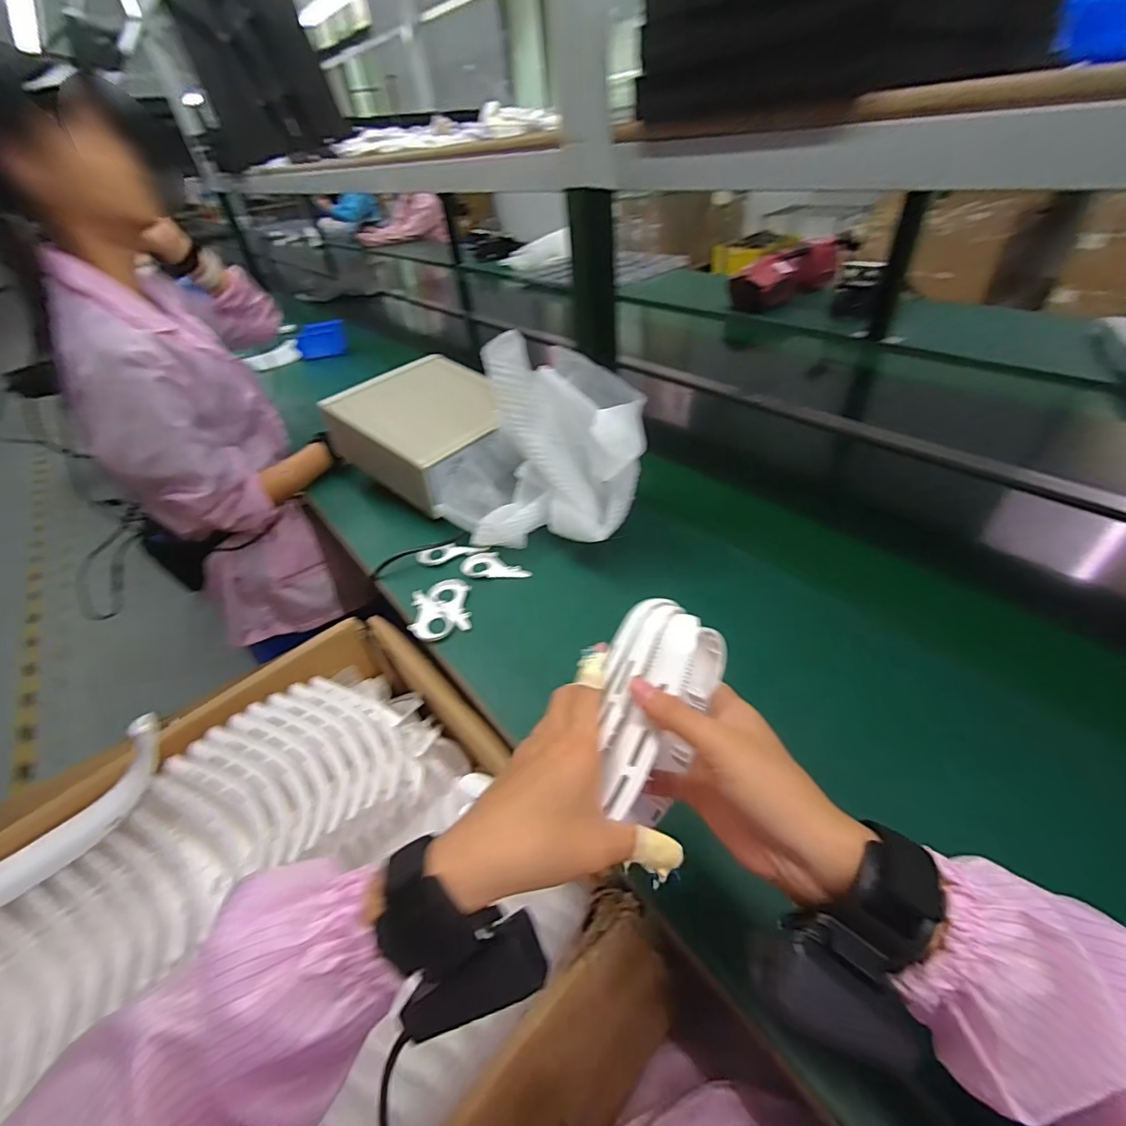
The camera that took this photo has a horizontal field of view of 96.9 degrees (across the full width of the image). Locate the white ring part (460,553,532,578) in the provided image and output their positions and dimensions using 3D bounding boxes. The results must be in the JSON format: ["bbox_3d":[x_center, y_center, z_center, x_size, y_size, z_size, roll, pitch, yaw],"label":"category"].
[{"bbox_3d":[-0.093,0.003,0.701,0.104,0.007,0.052,3,42,13],"label":"white ring part"}]

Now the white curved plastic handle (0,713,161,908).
[{"bbox_3d":[-0.447,0.237,0.447,0.058,0.022,0.200,34,60,10],"label":"white curved plastic handle"}]

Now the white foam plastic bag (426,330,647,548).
[{"bbox_3d":[-0.035,-0.151,0.696,0.284,0.231,0.212,18,47,27],"label":"white foam plastic bag"}]

